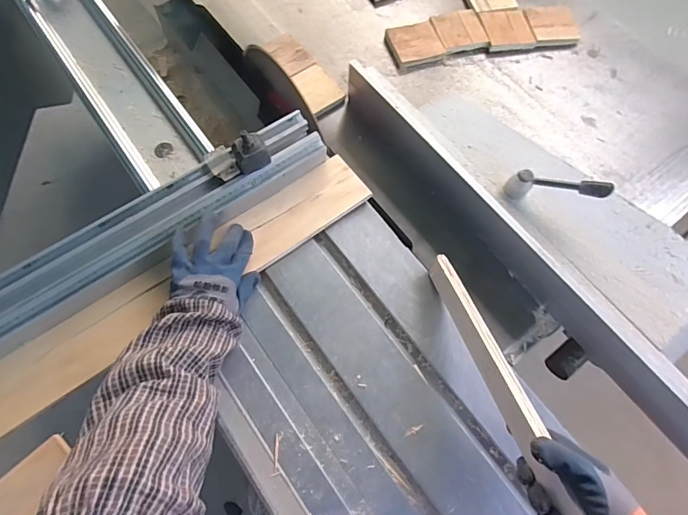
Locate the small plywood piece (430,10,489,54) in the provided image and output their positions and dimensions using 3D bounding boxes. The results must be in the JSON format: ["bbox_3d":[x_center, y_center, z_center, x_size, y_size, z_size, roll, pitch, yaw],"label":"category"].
[{"bbox_3d":[0.217,-0.431,0.767,0.087,0.020,0.098,-14,69,-7],"label":"small plywood piece"}]

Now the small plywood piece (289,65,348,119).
[{"bbox_3d":[-0.047,-0.297,0.714,0.067,0.013,0.094,-33,73,-14],"label":"small plywood piece"}]

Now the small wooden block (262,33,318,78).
[{"bbox_3d":[-0.099,-0.368,0.737,0.053,0.023,0.091,-38,74,-15],"label":"small wooden block"}]

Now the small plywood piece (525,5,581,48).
[{"bbox_3d":[0.394,-0.439,0.761,0.088,0.016,0.087,-7,69,-5],"label":"small plywood piece"}]

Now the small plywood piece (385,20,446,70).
[{"bbox_3d":[0.131,-0.401,0.757,0.094,0.015,0.096,-15,70,-8],"label":"small plywood piece"}]

